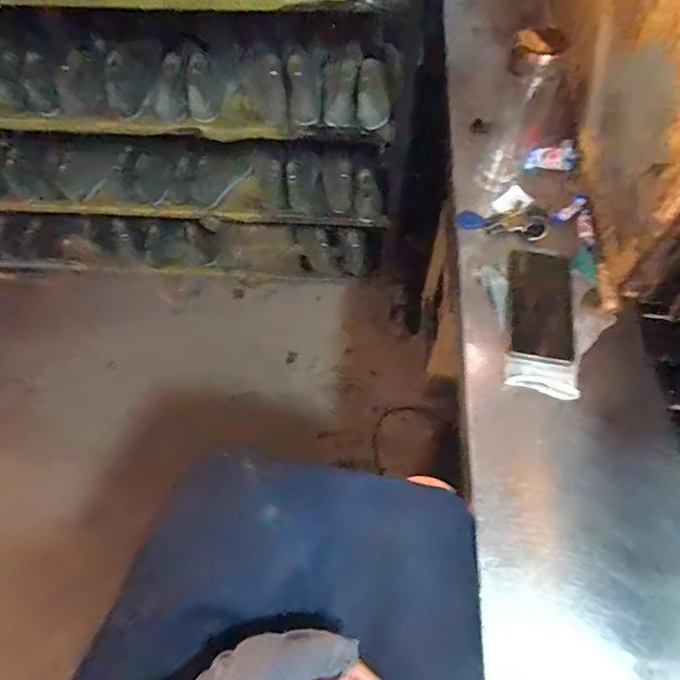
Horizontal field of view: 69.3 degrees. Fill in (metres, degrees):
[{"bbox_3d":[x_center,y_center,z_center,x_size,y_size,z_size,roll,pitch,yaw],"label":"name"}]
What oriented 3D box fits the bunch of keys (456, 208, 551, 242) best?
[{"bbox_3d":[0.227,-0.164,0.688,0.117,0.024,0.041,10,59,8],"label":"bunch of keys"}]

